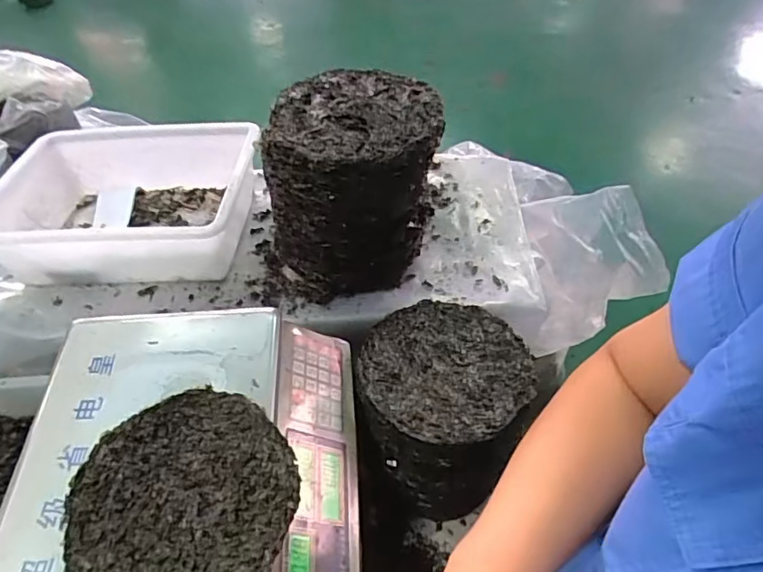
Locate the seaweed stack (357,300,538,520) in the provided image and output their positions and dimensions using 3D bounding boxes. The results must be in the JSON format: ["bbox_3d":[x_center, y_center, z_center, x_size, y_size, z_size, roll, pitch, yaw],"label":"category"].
[{"bbox_3d":[0.073,0.152,0.679,0.194,0.178,0.204,24,56,21],"label":"seaweed stack"}]

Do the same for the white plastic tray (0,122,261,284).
[{"bbox_3d":[-0.381,-0.134,0.796,0.357,0.113,0.268,-1,51,2],"label":"white plastic tray"}]

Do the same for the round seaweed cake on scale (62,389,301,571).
[{"bbox_3d":[-0.168,0.179,0.453,0.182,0.017,0.186,-2,51,2],"label":"round seaweed cake on scale"}]

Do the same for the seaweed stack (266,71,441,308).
[{"bbox_3d":[-0.041,-0.127,0.716,0.224,0.232,0.186,-8,51,-3],"label":"seaweed stack"}]

